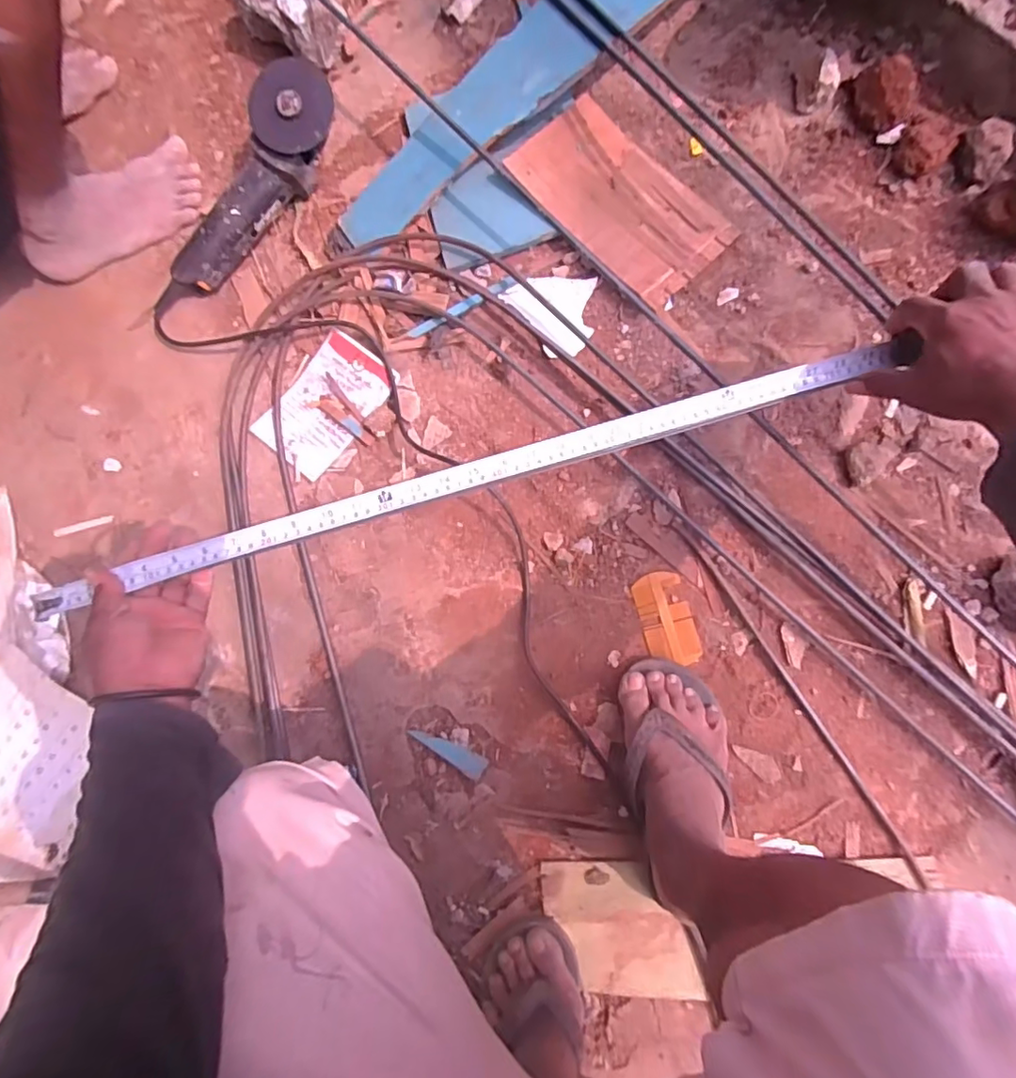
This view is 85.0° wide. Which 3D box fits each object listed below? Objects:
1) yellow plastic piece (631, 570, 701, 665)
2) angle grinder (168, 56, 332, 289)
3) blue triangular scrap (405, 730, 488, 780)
[{"bbox_3d":[0.176,0.089,0.617,0.055,0.007,0.102,-15,84,7],"label":"yellow plastic piece"},{"bbox_3d":[-0.310,-0.431,0.691,0.082,0.083,0.296,45,107,8],"label":"angle grinder"},{"bbox_3d":[-0.071,0.247,0.637,0.095,0.004,0.025,23,89,9],"label":"blue triangular scrap"}]

